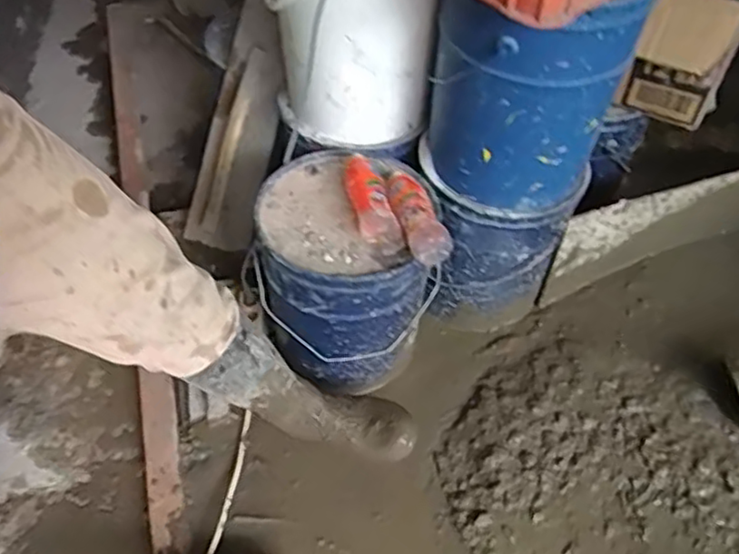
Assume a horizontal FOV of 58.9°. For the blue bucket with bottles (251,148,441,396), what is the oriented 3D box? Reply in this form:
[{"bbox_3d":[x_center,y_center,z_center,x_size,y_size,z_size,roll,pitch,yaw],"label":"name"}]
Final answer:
[{"bbox_3d":[-0.041,-0.011,1.178,0.277,0.321,0.286,1,50,-2],"label":"blue bucket with bottles"}]

